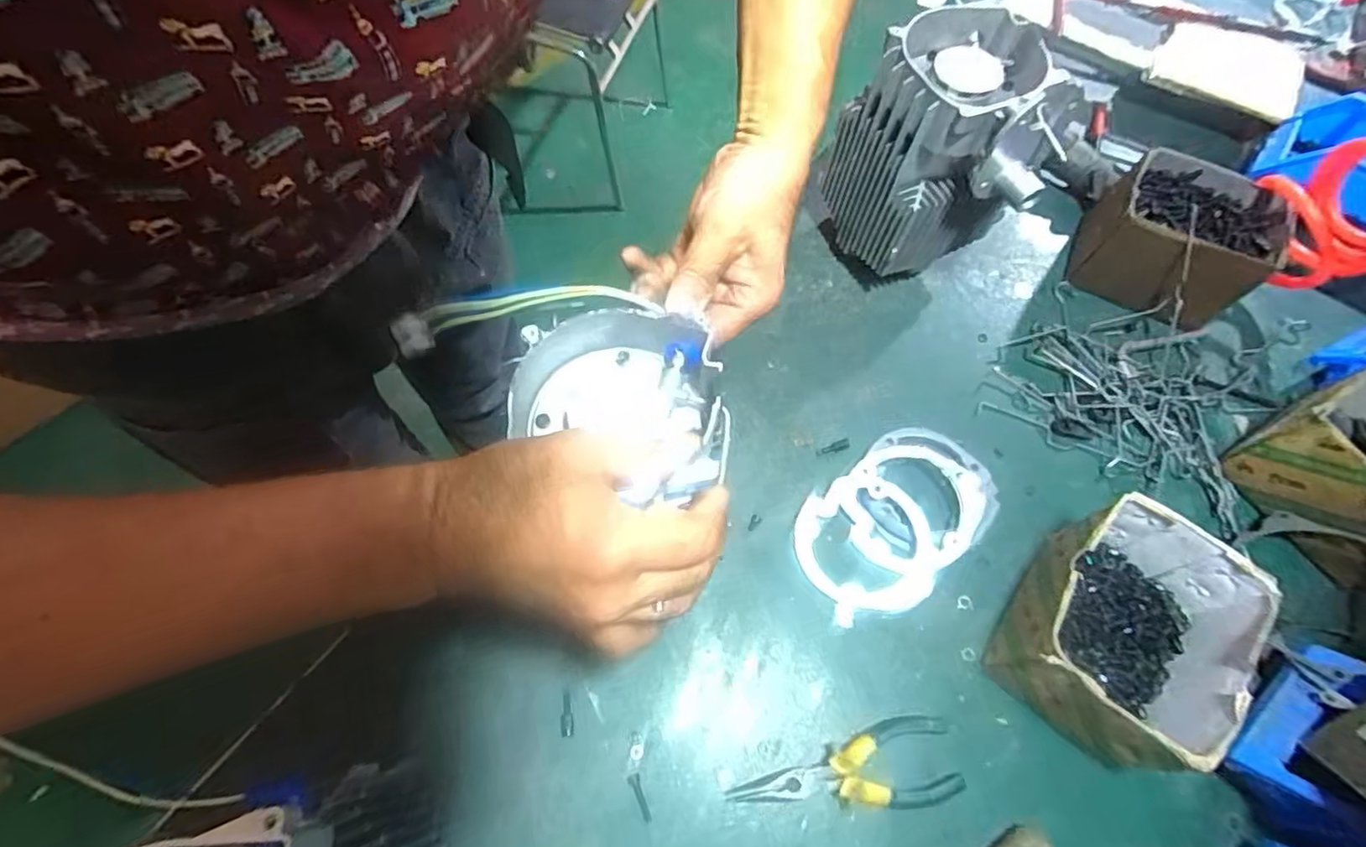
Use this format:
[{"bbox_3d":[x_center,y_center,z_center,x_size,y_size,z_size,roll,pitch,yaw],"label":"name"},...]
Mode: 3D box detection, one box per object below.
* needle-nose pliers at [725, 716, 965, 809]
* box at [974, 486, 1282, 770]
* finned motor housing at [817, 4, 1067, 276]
[{"bbox_3d":[0.112,0.237,0.440,0.158,0.019,0.053,-3,66,-4],"label":"needle-nose pliers"},{"bbox_3d":[0.305,0.145,0.447,0.120,0.097,0.154,35,69,13],"label":"box"},{"bbox_3d":[0.219,-0.219,0.551,0.145,0.202,0.141,1,66,-2],"label":"finned motor housing"}]

